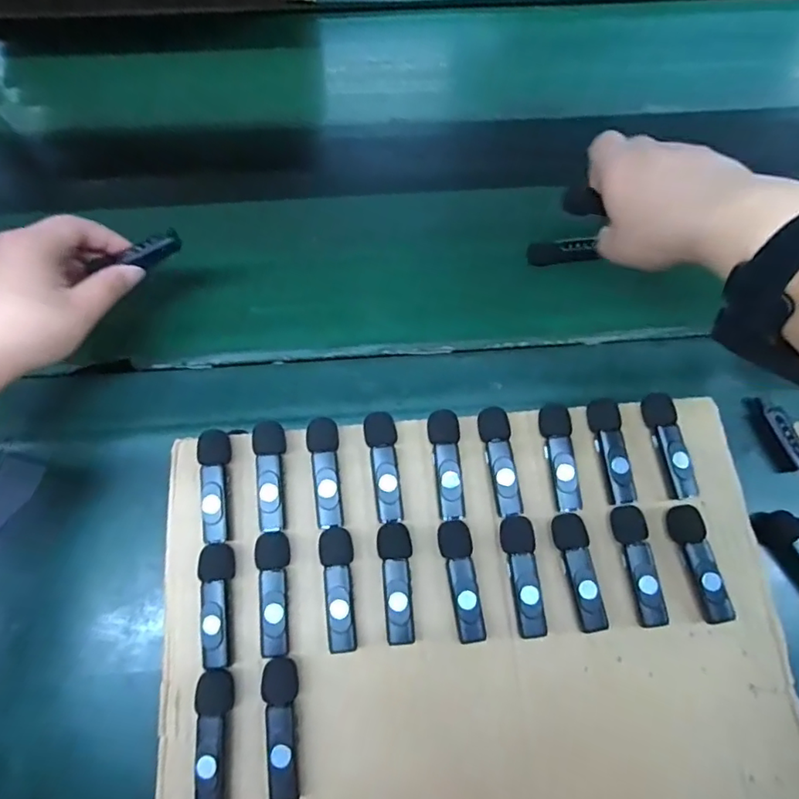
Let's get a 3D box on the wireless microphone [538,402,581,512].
[{"bbox_3d":[0.099,0.035,0.327,0.021,0.012,0.063,-3,68,-3],"label":"wireless microphone"}]

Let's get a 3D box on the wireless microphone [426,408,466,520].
[{"bbox_3d":[0.028,0.040,0.329,0.021,0.018,0.065,0,68,-2],"label":"wireless microphone"}]

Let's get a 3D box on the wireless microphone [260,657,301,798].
[{"bbox_3d":[-0.062,0.173,0.284,0.018,0.016,0.065,-3,68,-3],"label":"wireless microphone"}]

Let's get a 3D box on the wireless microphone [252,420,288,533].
[{"bbox_3d":[-0.076,0.047,0.325,0.019,0.021,0.065,-8,68,-5],"label":"wireless microphone"}]

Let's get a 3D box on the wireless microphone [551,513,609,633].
[{"bbox_3d":[0.103,0.099,0.310,0.020,0.019,0.064,-5,68,-4],"label":"wireless microphone"}]

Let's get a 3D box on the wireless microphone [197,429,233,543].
[{"bbox_3d":[-0.111,0.052,0.322,0.017,0.022,0.066,-3,68,-3],"label":"wireless microphone"}]

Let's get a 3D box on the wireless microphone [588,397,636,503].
[{"bbox_3d":[0.130,0.031,0.329,0.018,0.012,0.064,-5,68,-3],"label":"wireless microphone"}]

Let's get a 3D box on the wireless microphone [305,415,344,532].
[{"bbox_3d":[-0.045,0.044,0.324,0.019,0.015,0.065,-3,68,-3],"label":"wireless microphone"}]

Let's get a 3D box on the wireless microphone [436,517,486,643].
[{"bbox_3d":[0.035,0.104,0.308,0.019,0.017,0.065,-6,68,-4],"label":"wireless microphone"}]

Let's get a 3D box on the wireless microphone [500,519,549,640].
[{"bbox_3d":[0.070,0.101,0.309,0.019,0.015,0.065,-2,68,-3],"label":"wireless microphone"}]

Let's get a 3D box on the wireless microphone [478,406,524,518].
[{"bbox_3d":[0.061,0.038,0.330,0.019,0.019,0.066,-5,68,-3],"label":"wireless microphone"}]

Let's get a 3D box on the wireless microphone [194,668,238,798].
[{"bbox_3d":[-0.097,0.178,0.282,0.018,0.018,0.064,-1,68,-2],"label":"wireless microphone"}]

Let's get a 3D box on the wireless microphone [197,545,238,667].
[{"bbox_3d":[-0.102,0.115,0.302,0.017,0.020,0.064,-2,68,-2],"label":"wireless microphone"}]

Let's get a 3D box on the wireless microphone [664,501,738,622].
[{"bbox_3d":[0.173,0.095,0.313,0.016,0.018,0.066,-11,69,-6],"label":"wireless microphone"}]

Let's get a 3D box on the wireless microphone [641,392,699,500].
[{"bbox_3d":[0.167,0.027,0.331,0.017,0.013,0.065,-7,68,-4],"label":"wireless microphone"}]

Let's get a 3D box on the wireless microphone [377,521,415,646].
[{"bbox_3d":[-0.002,0.104,0.308,0.019,0.017,0.064,-1,68,-2],"label":"wireless microphone"}]

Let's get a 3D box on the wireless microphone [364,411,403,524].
[{"bbox_3d":[-0.010,0.041,0.327,0.020,0.018,0.065,-2,68,-3],"label":"wireless microphone"}]

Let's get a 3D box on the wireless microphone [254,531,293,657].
[{"bbox_3d":[-0.071,0.109,0.304,0.018,0.017,0.064,-2,68,-2],"label":"wireless microphone"}]

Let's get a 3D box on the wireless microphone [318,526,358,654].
[{"bbox_3d":[-0.035,0.107,0.306,0.019,0.017,0.065,-2,68,-3],"label":"wireless microphone"}]

